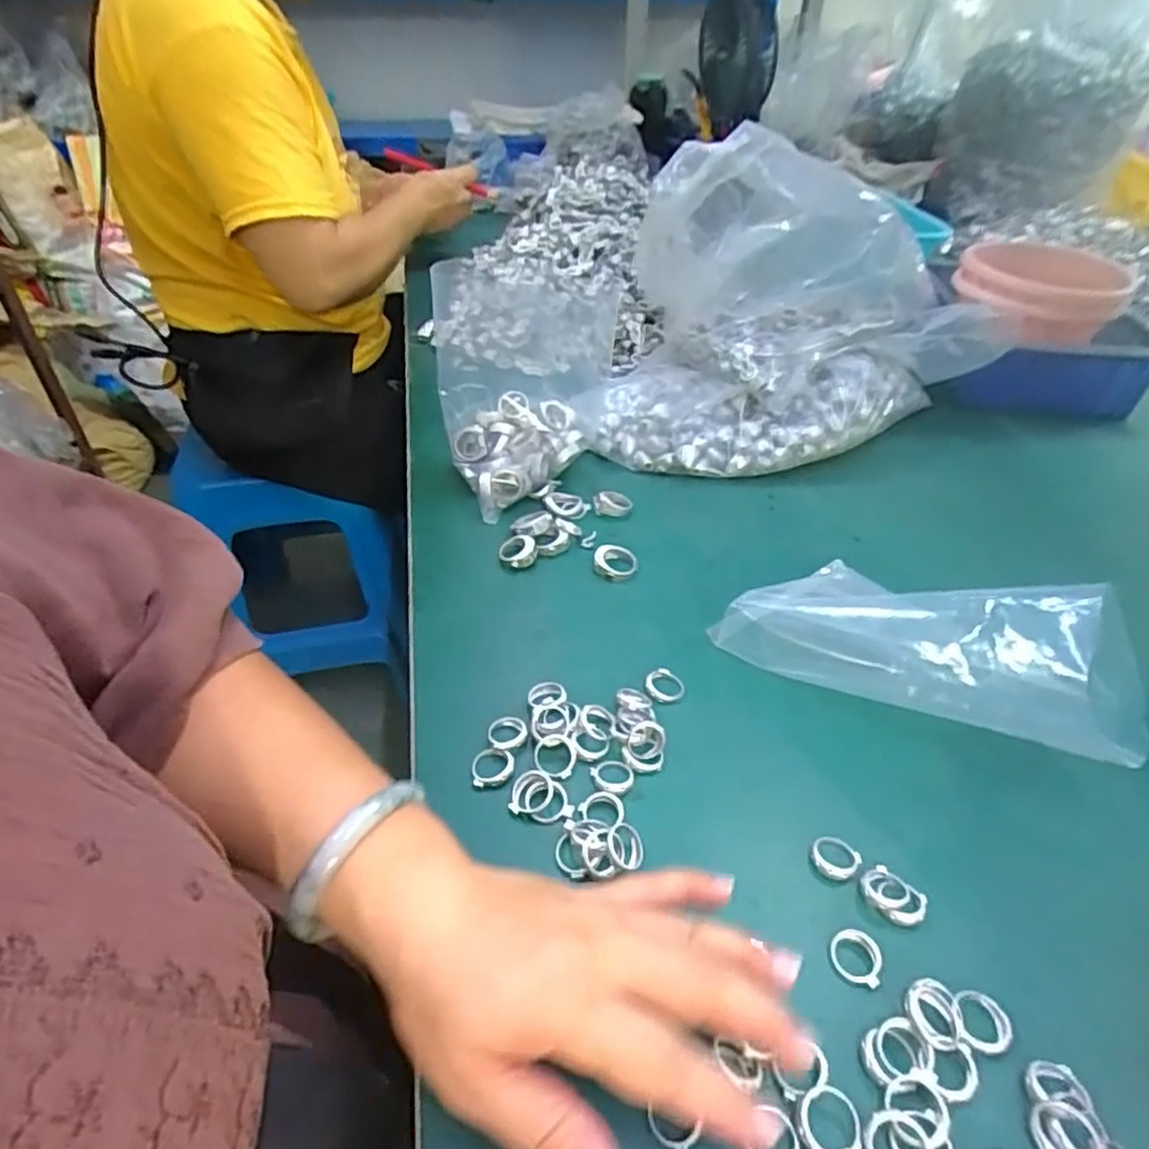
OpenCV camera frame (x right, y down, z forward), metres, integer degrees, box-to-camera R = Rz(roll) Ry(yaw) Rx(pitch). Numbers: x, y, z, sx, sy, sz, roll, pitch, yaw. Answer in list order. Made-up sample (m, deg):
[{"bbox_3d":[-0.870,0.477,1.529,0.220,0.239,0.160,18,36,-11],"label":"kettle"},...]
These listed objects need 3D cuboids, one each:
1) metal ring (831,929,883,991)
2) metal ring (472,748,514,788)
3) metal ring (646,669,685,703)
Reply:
[{"bbox_3d":[0.118,0.160,0.288,0.020,0.004,0.022,0,41,0],"label":"metal ring"},{"bbox_3d":[-0.042,0.098,0.351,0.021,0.004,0.020,0,41,0],"label":"metal ring"},{"bbox_3d":[0.053,0.064,0.399,0.023,0.006,0.021,0,41,0],"label":"metal ring"}]

